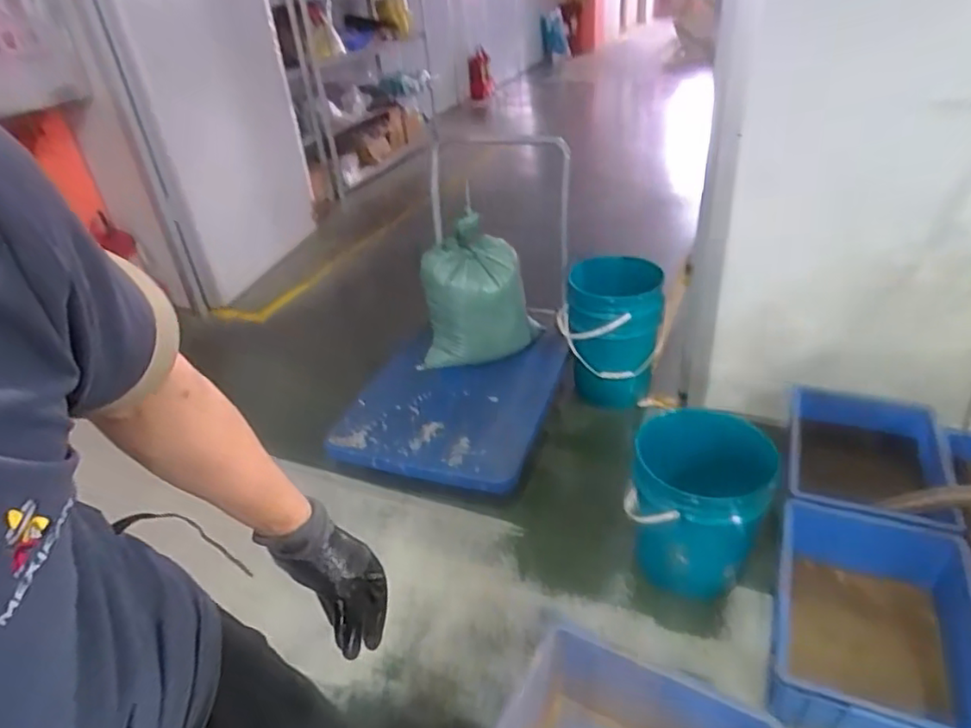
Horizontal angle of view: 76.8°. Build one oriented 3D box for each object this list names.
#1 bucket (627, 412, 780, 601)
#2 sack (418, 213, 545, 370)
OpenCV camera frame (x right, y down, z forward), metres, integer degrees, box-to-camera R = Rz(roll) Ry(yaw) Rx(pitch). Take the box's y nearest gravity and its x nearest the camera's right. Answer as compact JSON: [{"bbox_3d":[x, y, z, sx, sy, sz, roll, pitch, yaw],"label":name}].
[{"bbox_3d":[0.485,0.341,1.440,0.272,0.398,0.270,-4,34,3],"label":"bucket"},{"bbox_3d":[-0.033,-0.193,1.894,0.362,0.474,0.225,-3,34,4],"label":"sack"}]

